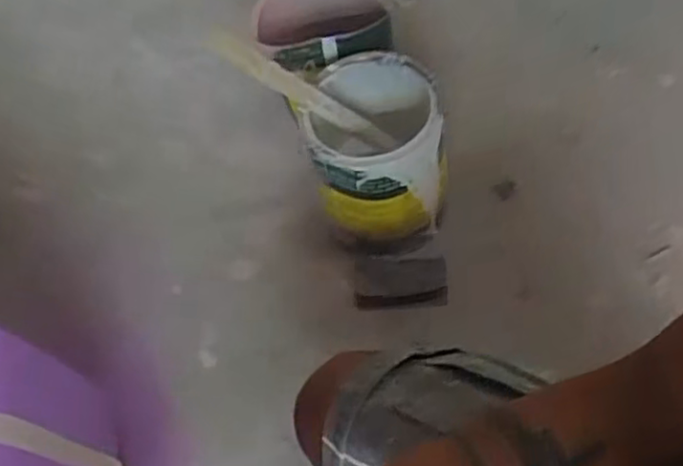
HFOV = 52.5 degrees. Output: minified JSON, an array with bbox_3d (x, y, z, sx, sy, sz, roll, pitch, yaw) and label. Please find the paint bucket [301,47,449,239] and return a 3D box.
[{"bbox_3d":[0.043,-0.100,0.847,0.150,0.173,0.157,-4,60,7],"label":"paint bucket"}]

